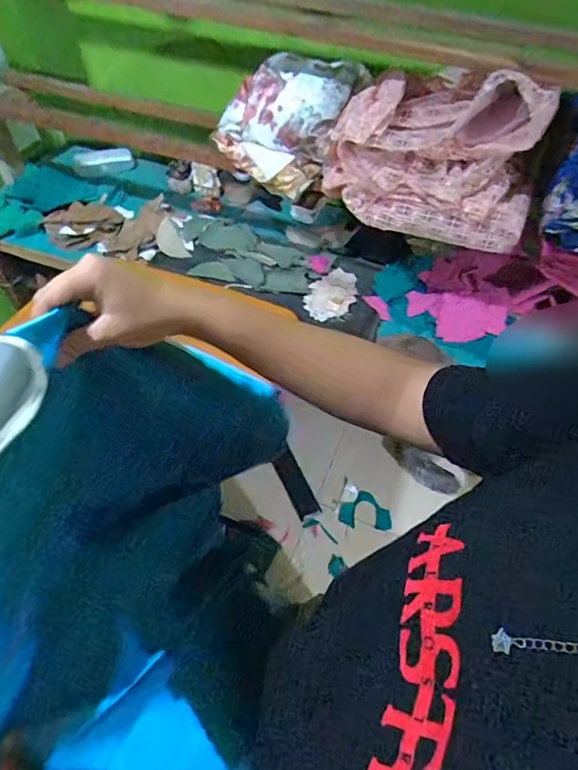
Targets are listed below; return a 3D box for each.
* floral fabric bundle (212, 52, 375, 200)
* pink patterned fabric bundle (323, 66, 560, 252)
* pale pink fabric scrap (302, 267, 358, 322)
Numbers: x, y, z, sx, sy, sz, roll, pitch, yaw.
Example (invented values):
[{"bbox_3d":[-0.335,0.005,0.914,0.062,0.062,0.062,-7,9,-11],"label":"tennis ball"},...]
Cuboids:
[{"bbox_3d":[0.000,-0.461,0.854,0.212,0.166,0.176,18,54,12],"label":"floral fabric bundle"},{"bbox_3d":[0.226,-0.375,0.756,0.329,0.208,0.178,17,54,10],"label":"pink patterned fabric bundle"},{"bbox_3d":[0.093,-0.195,1.025,0.094,0.017,0.147,17,54,10],"label":"pale pink fabric scrap"}]

